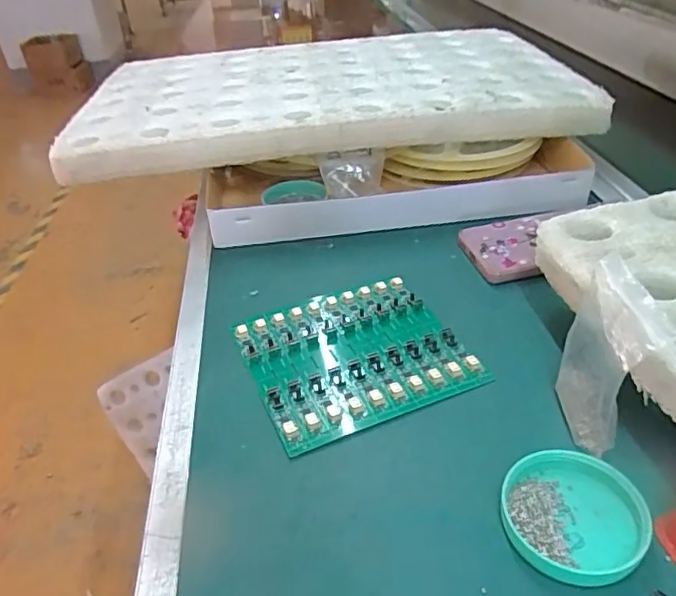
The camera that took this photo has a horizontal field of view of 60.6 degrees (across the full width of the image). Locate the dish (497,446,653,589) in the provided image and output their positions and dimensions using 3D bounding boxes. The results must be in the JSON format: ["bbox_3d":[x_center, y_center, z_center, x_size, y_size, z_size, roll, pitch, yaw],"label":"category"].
[{"bbox_3d":[0.115,0.105,0.283,0.065,0.011,0.064,-2,36,5],"label":"dish"}]

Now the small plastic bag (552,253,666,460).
[{"bbox_3d":[0.142,0.033,0.312,0.026,0.089,0.058,-5,36,2],"label":"small plastic bag"}]

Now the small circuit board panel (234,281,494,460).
[{"bbox_3d":[0.010,0.036,0.394,0.136,0.006,0.126,-18,38,-15],"label":"small circuit board panel"}]

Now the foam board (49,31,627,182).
[{"bbox_3d":[-0.019,-0.250,0.684,0.529,0.035,0.339,-6,36,-2],"label":"foam board"}]

